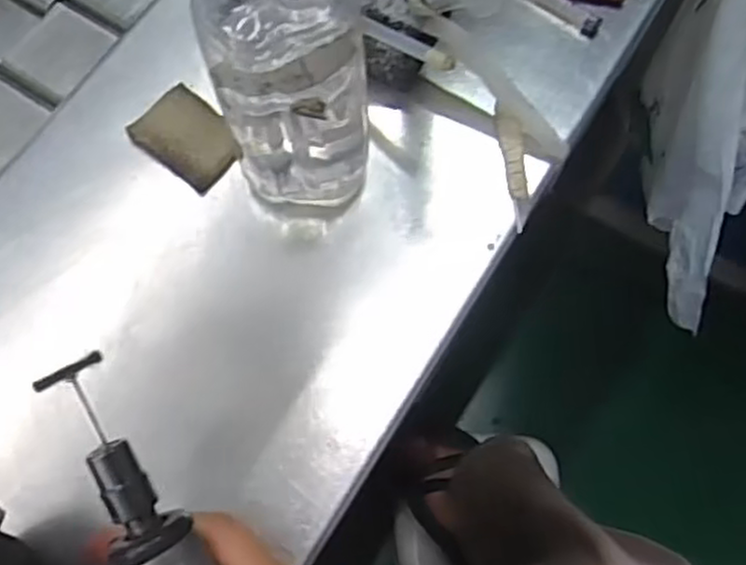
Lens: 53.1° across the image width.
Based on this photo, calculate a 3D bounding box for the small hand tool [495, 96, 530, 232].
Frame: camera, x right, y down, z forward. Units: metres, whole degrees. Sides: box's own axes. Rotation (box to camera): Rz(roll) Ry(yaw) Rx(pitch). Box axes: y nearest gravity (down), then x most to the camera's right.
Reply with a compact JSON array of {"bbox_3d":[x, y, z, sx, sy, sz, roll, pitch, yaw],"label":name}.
[{"bbox_3d":[0.076,-0.064,0.397,0.012,0.012,0.073,-6,73,-1],"label":"small hand tool"}]

